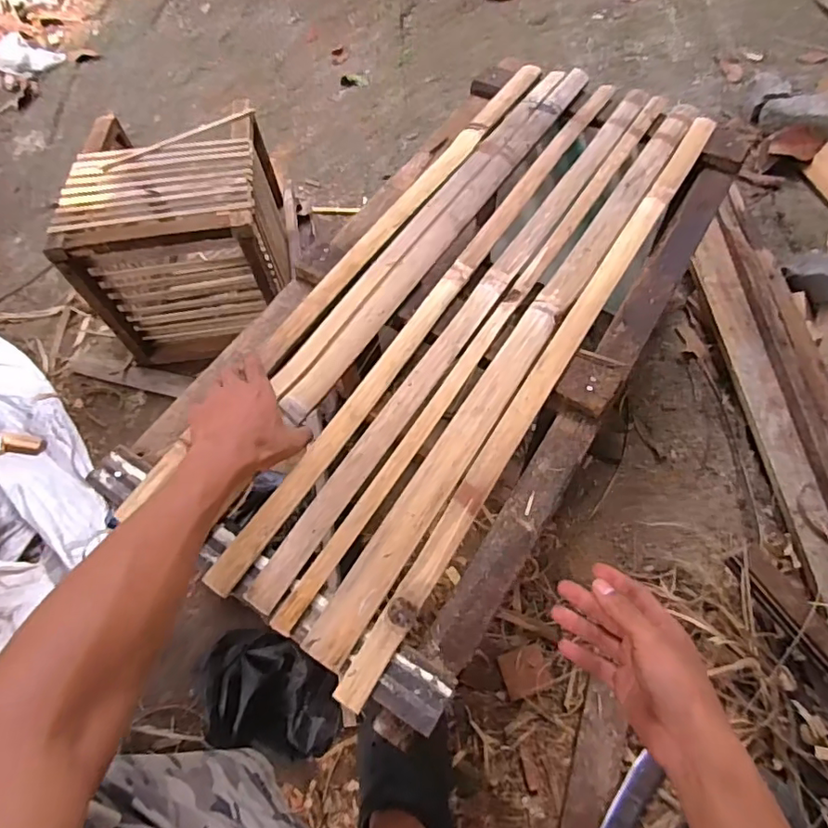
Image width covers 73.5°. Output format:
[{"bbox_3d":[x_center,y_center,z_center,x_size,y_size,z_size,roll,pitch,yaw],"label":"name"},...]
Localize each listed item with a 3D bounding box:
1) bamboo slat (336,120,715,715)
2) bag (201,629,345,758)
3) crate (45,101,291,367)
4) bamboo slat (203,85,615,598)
[{"bbox_3d":[0.161,-0.067,0.591,0.036,0.012,0.788,29,68,17],"label":"bamboo slat"},{"bbox_3d":[-0.195,0.383,0.767,0.191,0.099,0.146,4,63,6],"label":"bag"},{"bbox_3d":[-0.413,-0.343,1.030,0.321,0.281,0.371,-6,62,1],"label":"crate"},{"bbox_3d":[0.041,-0.146,0.646,0.036,0.018,0.800,29,68,17],"label":"bamboo slat"}]

